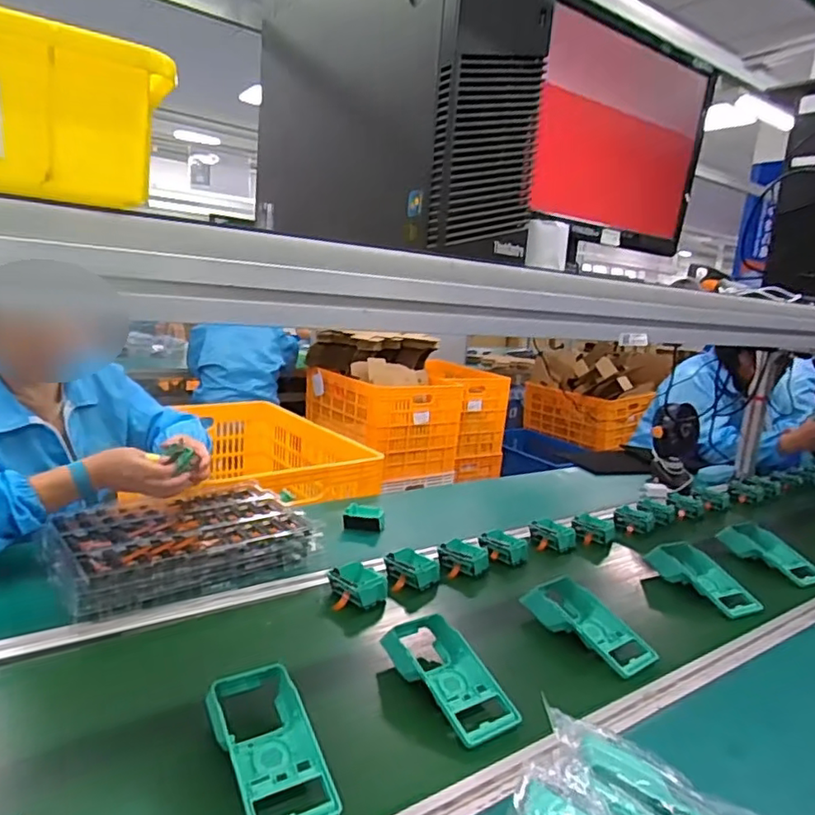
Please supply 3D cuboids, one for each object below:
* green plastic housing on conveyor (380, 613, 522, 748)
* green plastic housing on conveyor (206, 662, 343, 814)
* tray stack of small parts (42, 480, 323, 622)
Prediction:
[{"bbox_3d":[0.051,0.315,0.714,0.091,0.040,0.183,-2,14,-37],"label":"green plastic housing on conveyor"},{"bbox_3d":[-0.137,0.324,0.585,0.085,0.041,0.179,0,13,-30],"label":"green plastic housing on conveyor"},{"bbox_3d":[-0.364,0.206,0.974,0.377,0.060,0.296,-2,14,-38],"label":"tray stack of small parts"}]

